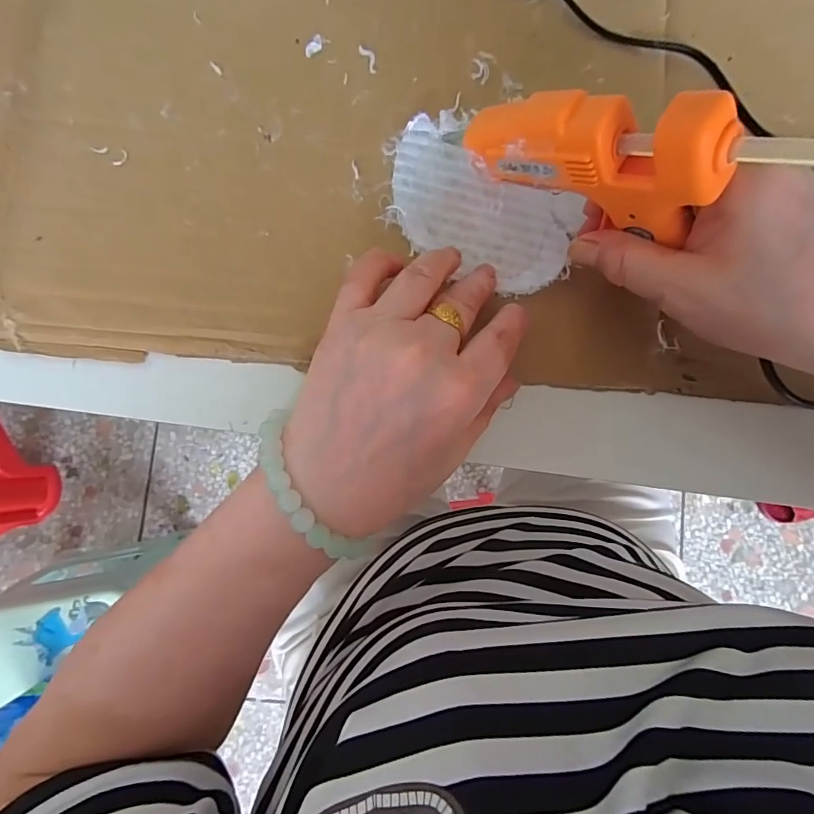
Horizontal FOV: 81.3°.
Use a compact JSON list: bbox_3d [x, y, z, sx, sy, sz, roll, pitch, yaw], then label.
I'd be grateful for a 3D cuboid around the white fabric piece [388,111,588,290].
[{"bbox_3d":[0.039,-0.104,0.248,0.104,0.015,0.062,28,84,-2],"label":"white fabric piece"}]

